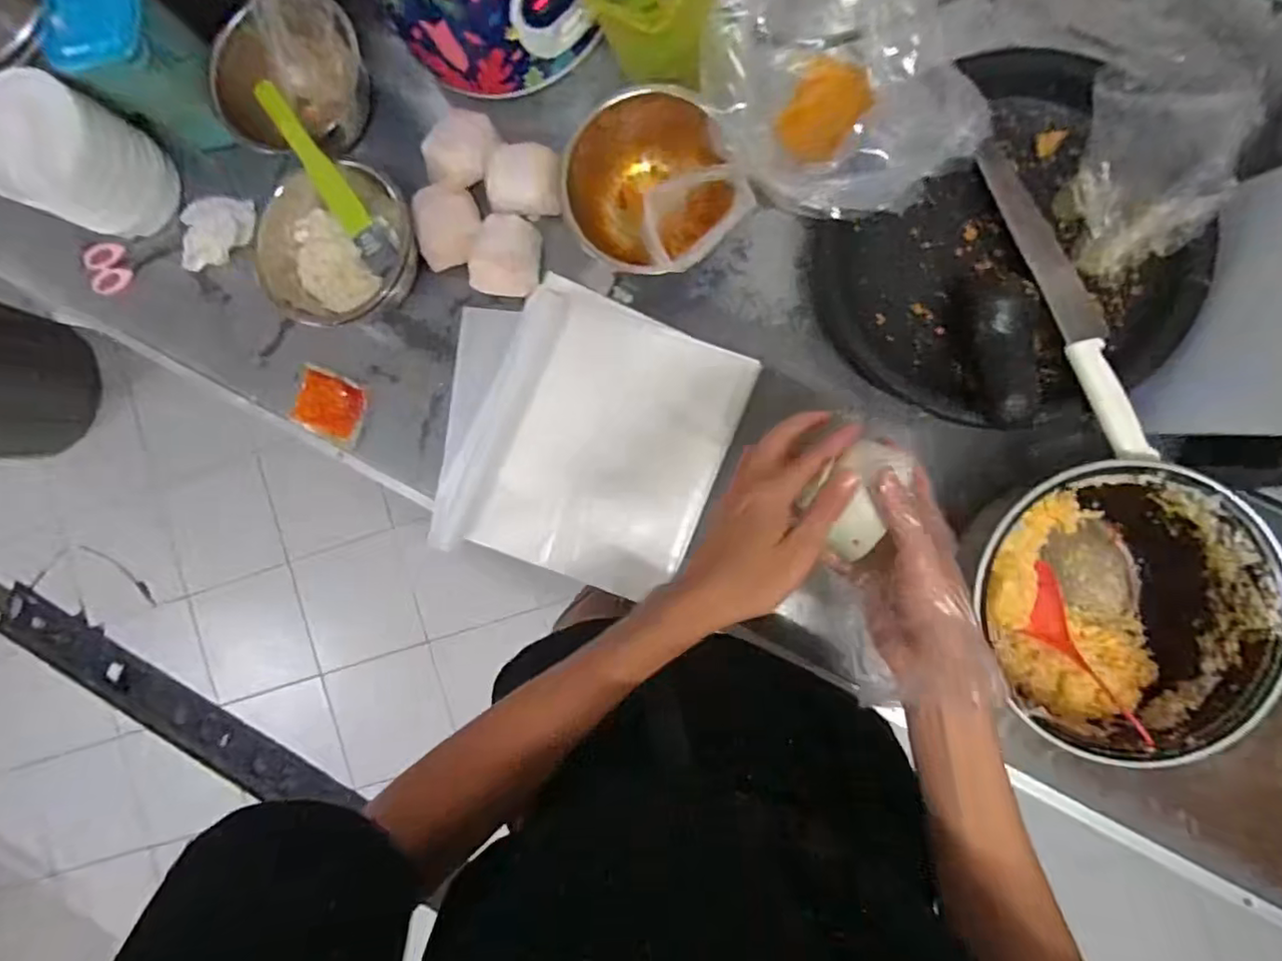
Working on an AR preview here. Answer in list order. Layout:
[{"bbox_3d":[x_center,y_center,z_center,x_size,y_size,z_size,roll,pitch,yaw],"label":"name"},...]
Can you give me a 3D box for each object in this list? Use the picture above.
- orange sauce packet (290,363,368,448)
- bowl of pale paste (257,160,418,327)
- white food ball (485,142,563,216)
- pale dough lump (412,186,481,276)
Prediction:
[{"bbox_3d":[-0.351,-0.084,0.684,0.078,0.018,0.071,22,92,6],"label":"orange sauce packet"},{"bbox_3d":[-0.315,-0.252,0.648,0.147,0.068,0.164,4,90,7],"label":"bowl of pale paste"},{"bbox_3d":[-0.122,-0.308,0.620,0.079,0.040,0.057,3,90,7],"label":"white food ball"},{"bbox_3d":[-0.205,-0.269,0.640,0.061,0.039,0.074,-2,89,7],"label":"pale dough lump"}]

